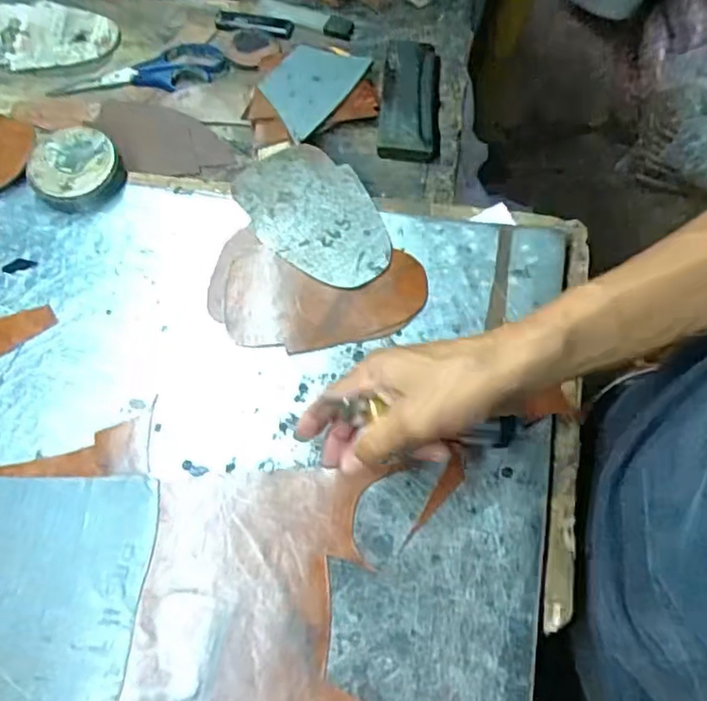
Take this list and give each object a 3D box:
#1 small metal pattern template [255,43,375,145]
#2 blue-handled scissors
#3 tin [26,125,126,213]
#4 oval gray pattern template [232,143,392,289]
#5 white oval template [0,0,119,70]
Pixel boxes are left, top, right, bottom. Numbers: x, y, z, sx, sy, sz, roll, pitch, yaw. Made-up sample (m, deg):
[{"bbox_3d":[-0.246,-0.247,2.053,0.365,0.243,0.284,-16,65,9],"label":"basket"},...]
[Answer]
[{"bbox_3d":[-0.040,-0.261,0.621,0.069,0.010,0.121,38,65,2],"label":"small metal pattern template"},{"bbox_3d":[-0.217,-0.281,0.646,0.175,0.008,0.062,-15,64,-6],"label":"blue-handled scissors"},{"bbox_3d":[-0.245,-0.160,0.563,0.076,0.035,0.067,-28,66,-12],"label":"tin"},{"bbox_3d":[-0.034,-0.116,0.543,0.096,0.005,0.160,-30,65,-8],"label":"oval gray pattern template"},{"bbox_3d":[-0.329,-0.339,0.681,0.150,0.005,0.092,-7,70,-1],"label":"white oval template"}]

